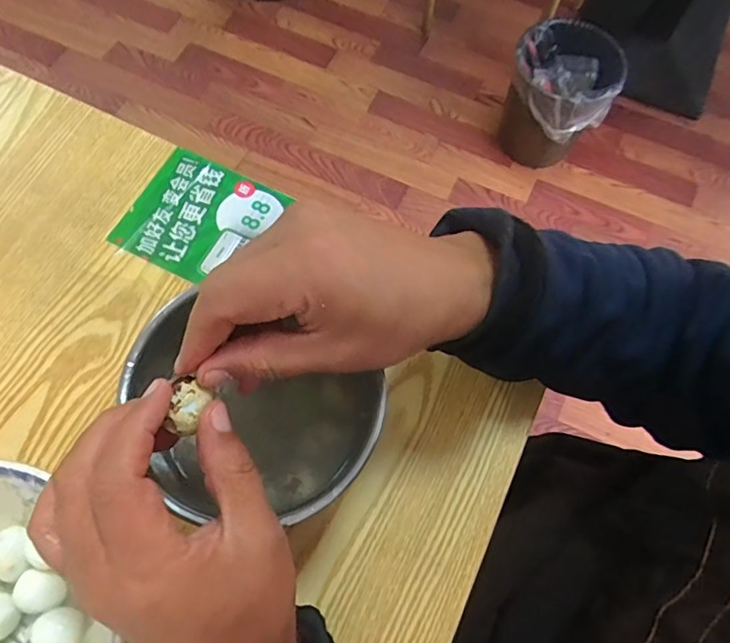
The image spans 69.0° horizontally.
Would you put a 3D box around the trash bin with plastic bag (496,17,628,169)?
[{"bbox_3d":[0.476,-0.544,1.352,0.256,0.289,0.294,15,68,3],"label":"trash bin with plastic bag"}]

